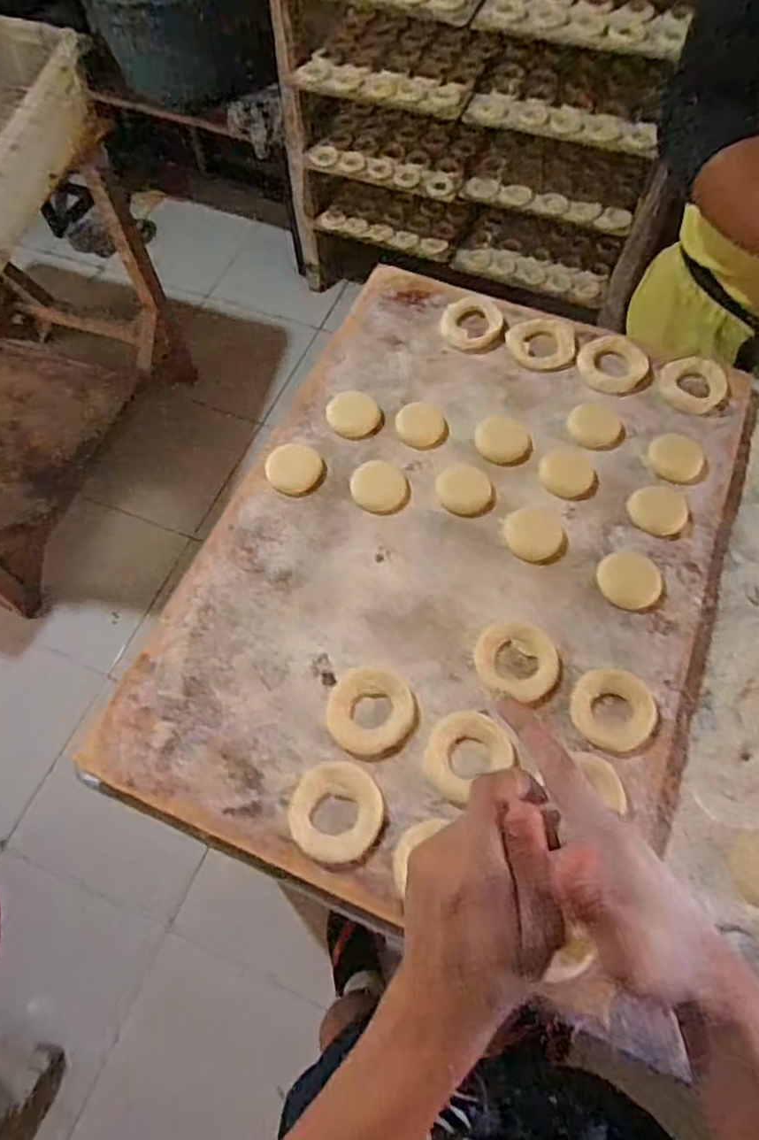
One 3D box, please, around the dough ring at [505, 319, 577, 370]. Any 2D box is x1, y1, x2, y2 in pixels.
[{"bbox_3d":[0.171,-0.240,0.681,0.070,0.011,0.062,-2,64,1],"label":"dough ring"}]

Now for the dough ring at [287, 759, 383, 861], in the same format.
[{"bbox_3d":[-0.032,0.180,0.481,0.067,0.012,0.068,-1,64,1],"label":"dough ring"}]

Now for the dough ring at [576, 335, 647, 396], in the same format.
[{"bbox_3d":[0.240,-0.211,0.662,0.069,0.019,0.061,21,66,12],"label":"dough ring"}]

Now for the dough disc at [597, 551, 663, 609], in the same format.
[{"bbox_3d":[0.218,0.008,0.560,0.052,0.004,0.052,-1,64,1],"label":"dough disc"}]

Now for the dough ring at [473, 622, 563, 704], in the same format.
[{"bbox_3d":[0.113,0.073,0.525,0.063,0.012,0.067,-1,64,1],"label":"dough ring"}]

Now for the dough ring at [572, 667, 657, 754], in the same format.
[{"bbox_3d":[0.184,0.109,0.506,0.065,0.007,0.062,-1,64,1],"label":"dough ring"}]

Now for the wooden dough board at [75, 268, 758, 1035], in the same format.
[{"bbox_3d":[0.074,-0.014,0.581,0.444,0.027,0.586,20,66,11],"label":"wooden dough board"}]

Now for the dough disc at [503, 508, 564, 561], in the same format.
[{"bbox_3d":[0.140,-0.033,0.581,0.050,0.004,0.051,-1,64,1],"label":"dough disc"}]

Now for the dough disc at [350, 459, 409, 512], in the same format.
[{"bbox_3d":[0.000,-0.080,0.605,0.052,0.015,0.045,1,64,2],"label":"dough disc"}]

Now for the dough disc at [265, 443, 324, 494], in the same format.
[{"bbox_3d":[-0.082,-0.099,0.616,0.052,0.009,0.050,-1,64,1],"label":"dough disc"}]

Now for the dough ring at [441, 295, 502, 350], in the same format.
[{"bbox_3d":[0.100,-0.265,0.691,0.064,0.010,0.071,18,66,10],"label":"dough ring"}]

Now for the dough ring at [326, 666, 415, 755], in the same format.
[{"bbox_3d":[-0.008,0.111,0.516,0.067,0.008,0.067,-1,64,1],"label":"dough ring"}]

